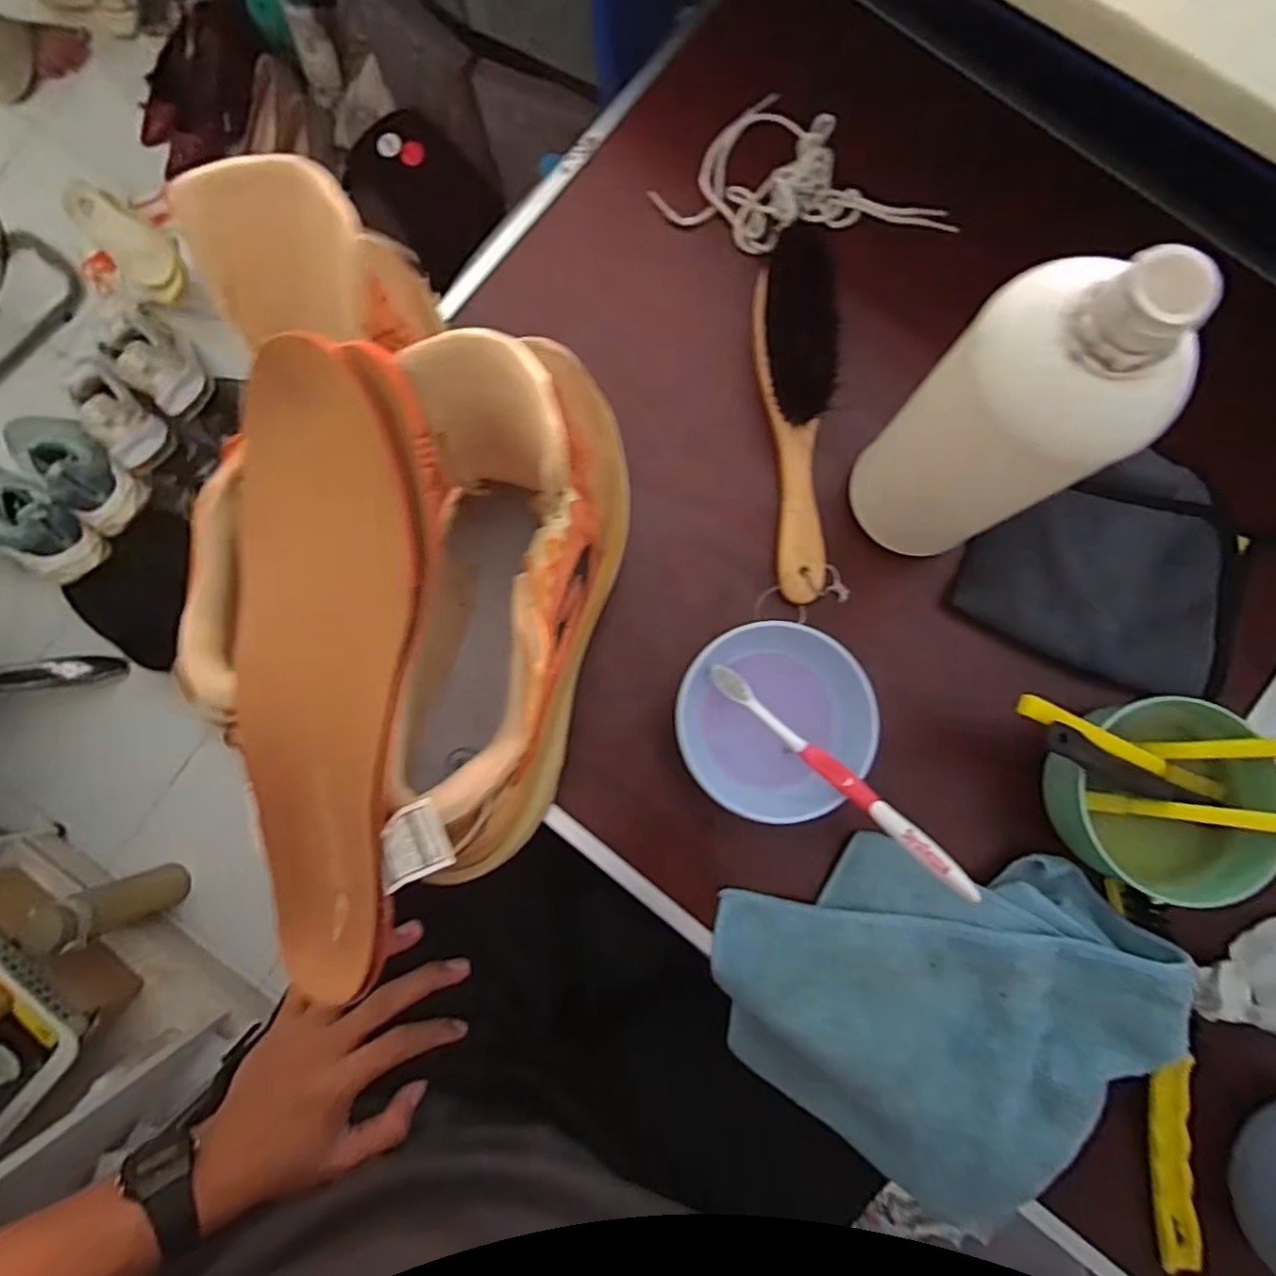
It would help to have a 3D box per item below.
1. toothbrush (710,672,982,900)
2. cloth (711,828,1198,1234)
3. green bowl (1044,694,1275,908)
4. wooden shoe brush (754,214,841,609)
[{"bbox_3d":[0.110,0.076,0.376,0.013,0.016,0.179,-47,63,-3],"label":"toothbrush"},{"bbox_3d":[0.175,0.232,0.395,0.225,0.075,0.209,7,85,1],"label":"cloth"},{"bbox_3d":[0.307,0.094,0.404,0.117,0.080,0.111,0,85,1],"label":"green bowl"},{"bbox_3d":[0.107,-0.138,0.438,0.049,0.034,0.225,-3,85,1],"label":"wooden shoe brush"}]

